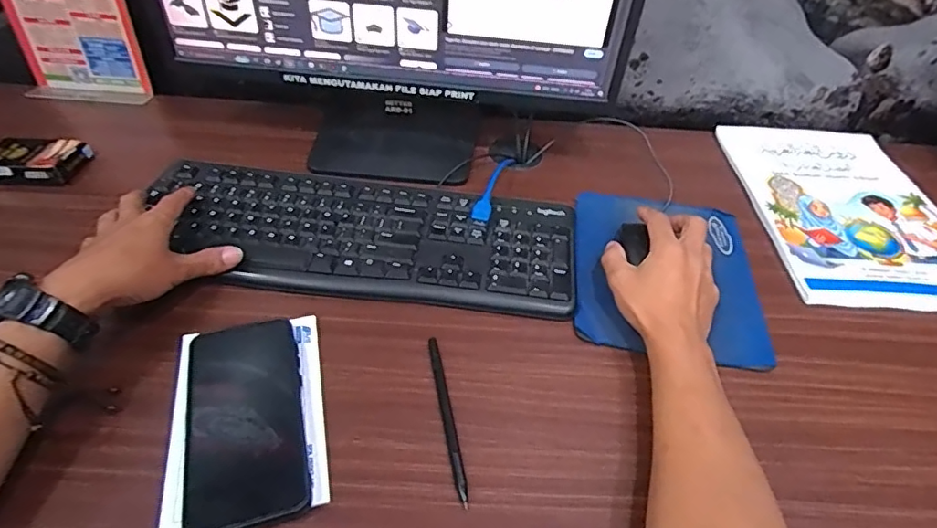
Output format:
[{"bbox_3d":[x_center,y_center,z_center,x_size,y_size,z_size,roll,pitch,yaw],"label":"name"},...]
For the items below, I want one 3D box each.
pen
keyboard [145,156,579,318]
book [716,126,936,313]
[{"bbox_3d":[-0.016,0.114,0.410,0.007,0.004,0.138,-7,47,-10],"label":"pen"},{"bbox_3d":[-0.108,-0.033,0.534,0.426,0.019,0.158,11,47,6],"label":"keyboard"},{"bbox_3d":[0.430,-0.067,0.614,0.212,0.008,0.305,3,46,-2],"label":"book"}]

